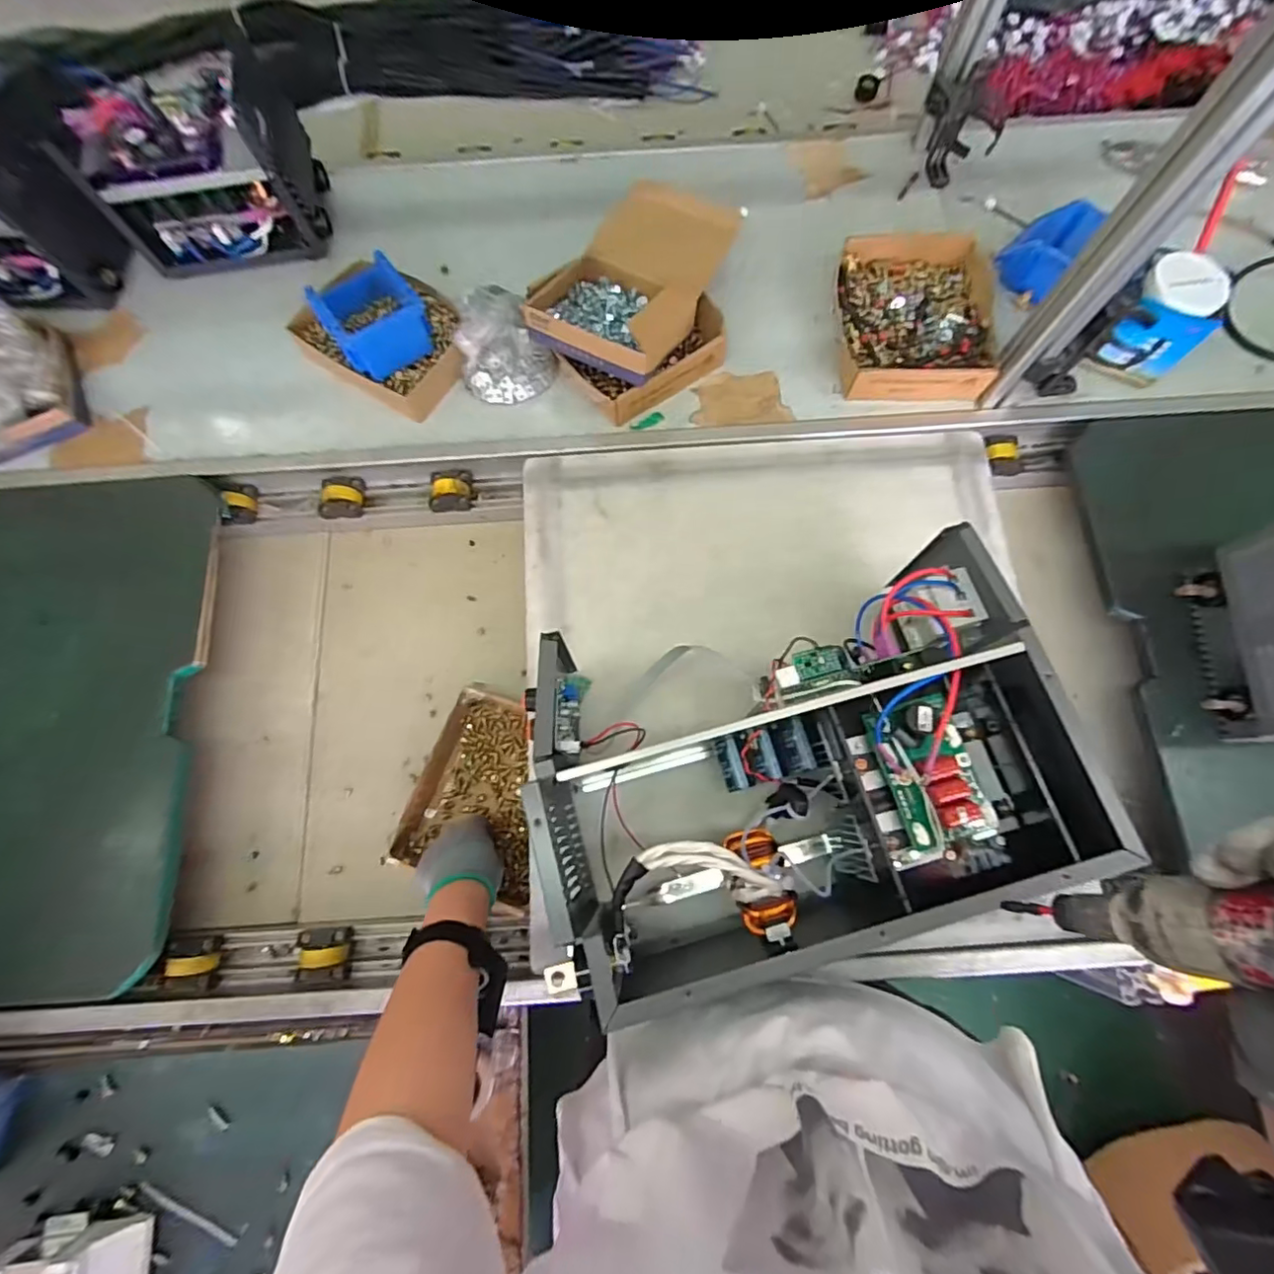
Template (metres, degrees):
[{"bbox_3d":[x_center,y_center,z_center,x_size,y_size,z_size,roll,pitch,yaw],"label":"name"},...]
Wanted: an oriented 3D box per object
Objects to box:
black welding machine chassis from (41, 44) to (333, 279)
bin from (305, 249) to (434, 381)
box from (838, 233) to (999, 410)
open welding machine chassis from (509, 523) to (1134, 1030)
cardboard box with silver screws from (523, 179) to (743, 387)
[{"bbox_3d":[-0.570,-0.625,0.766,0.242,0.174,0.153,-8,75,-1],"label":"black welding machine chassis"},{"bbox_3d":[-0.327,-0.397,0.722,0.118,0.072,0.113,-36,78,-8],"label":"bin"},{"bbox_3d":[0.365,-0.425,0.771,0.194,0.045,0.243,2,75,1],"label":"box"},{"bbox_3d":[0.131,0.123,0.554,0.443,0.227,0.329,-13,76,-2],"label":"open welding machine chassis"},{"bbox_3d":[-0.010,-0.461,0.731,0.195,0.064,0.265,28,78,8],"label":"cardboard box with silver screws"}]

